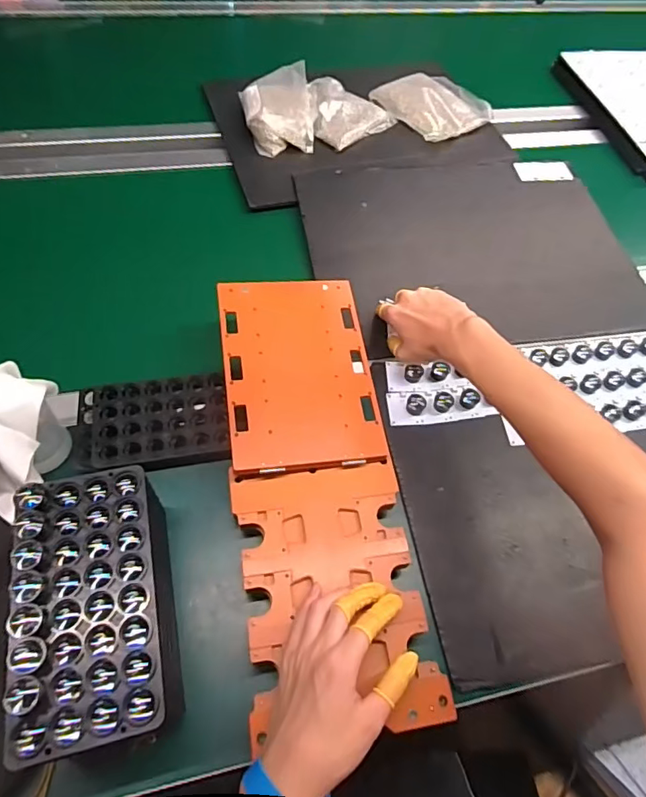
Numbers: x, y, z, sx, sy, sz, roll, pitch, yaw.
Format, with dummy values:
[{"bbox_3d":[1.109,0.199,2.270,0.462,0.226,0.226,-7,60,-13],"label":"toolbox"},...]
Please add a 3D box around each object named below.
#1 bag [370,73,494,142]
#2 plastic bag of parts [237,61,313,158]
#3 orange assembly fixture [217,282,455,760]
[{"bbox_3d":[0.202,-0.542,0.921,0.182,0.027,0.171,-32,67,-20],"label":"bag"},{"bbox_3d":[-0.075,-0.488,0.852,0.114,0.047,0.174,-8,61,-9],"label":"plastic bag of parts"},{"bbox_3d":[-0.010,0.069,0.509,0.161,0.025,0.454,-7,67,-9],"label":"orange assembly fixture"}]

